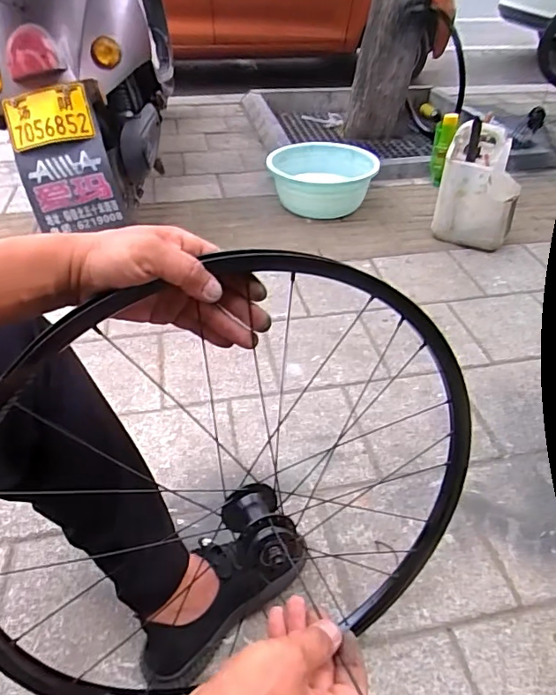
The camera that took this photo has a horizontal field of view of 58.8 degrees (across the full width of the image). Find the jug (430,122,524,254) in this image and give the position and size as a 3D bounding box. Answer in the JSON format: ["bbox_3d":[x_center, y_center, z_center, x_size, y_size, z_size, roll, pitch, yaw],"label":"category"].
[{"bbox_3d":[0.594,-0.466,1.448,0.214,0.320,0.166,22,45,22],"label":"jug"}]

